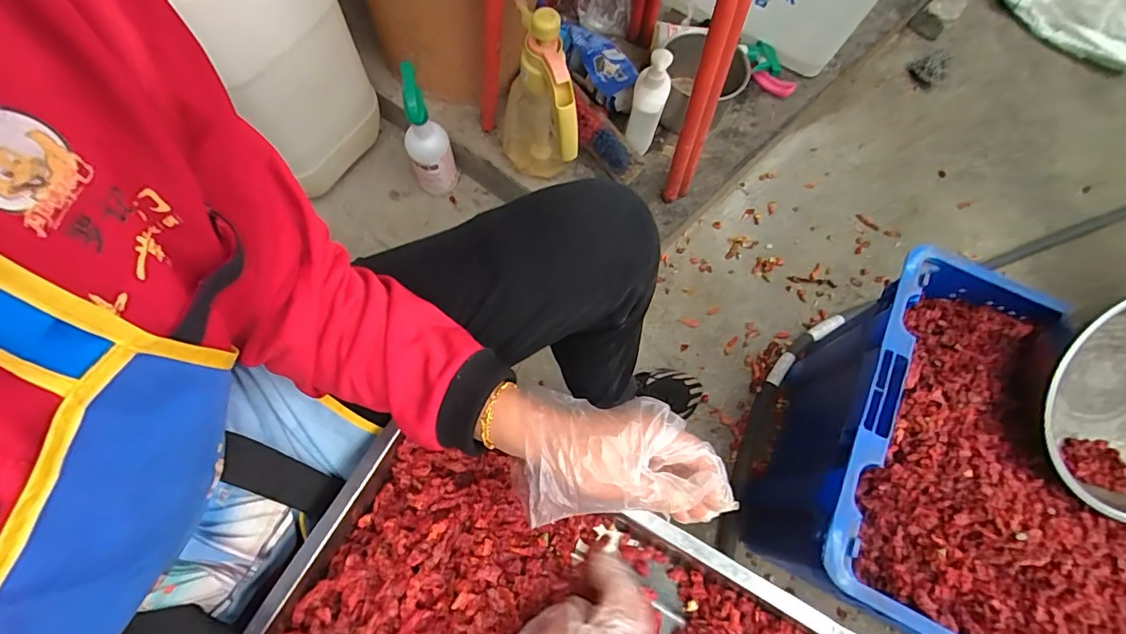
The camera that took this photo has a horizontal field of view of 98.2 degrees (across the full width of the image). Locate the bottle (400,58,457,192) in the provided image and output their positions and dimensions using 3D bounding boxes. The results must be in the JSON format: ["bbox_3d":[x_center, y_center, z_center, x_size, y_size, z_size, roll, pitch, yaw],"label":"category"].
[{"bbox_3d":[-0.228,-0.298,0.814,0.071,0.243,0.060,-17,72,-8],"label":"bottle"}]

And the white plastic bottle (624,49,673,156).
[{"bbox_3d":[0.139,-0.350,0.799,0.054,0.171,0.056,16,70,3],"label":"white plastic bottle"}]

